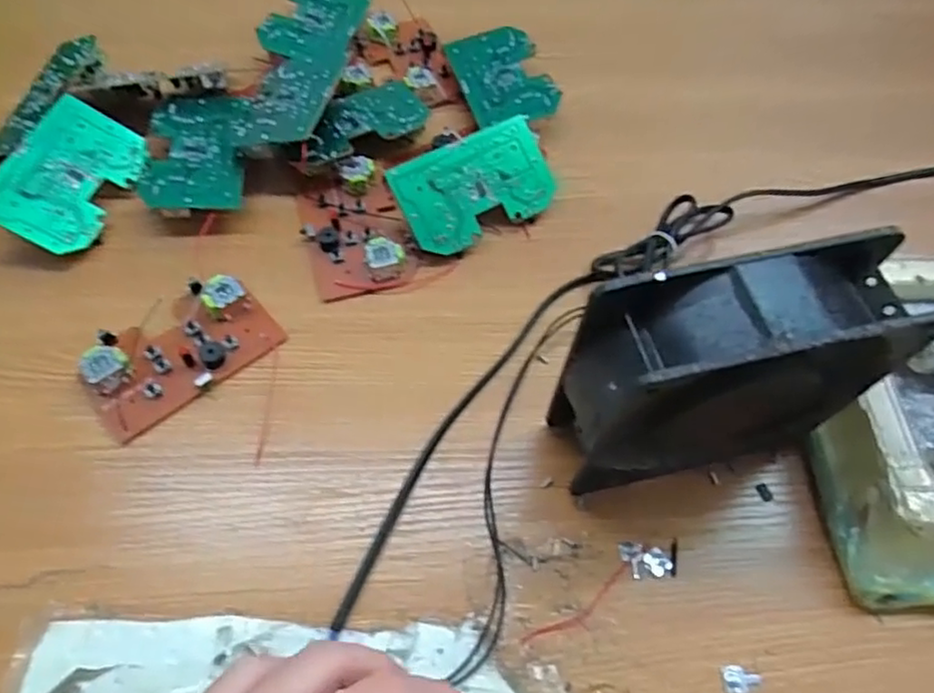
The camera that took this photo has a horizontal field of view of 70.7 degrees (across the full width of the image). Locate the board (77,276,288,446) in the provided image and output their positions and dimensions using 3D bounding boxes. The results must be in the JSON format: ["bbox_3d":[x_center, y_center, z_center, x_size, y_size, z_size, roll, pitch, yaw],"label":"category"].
[{"bbox_3d":[-0.144,0.000,0.326,0.090,0.018,0.053,-36,66,-20],"label":"board"}]

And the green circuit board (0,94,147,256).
[{"bbox_3d":[-0.222,-0.096,0.368,0.056,0.004,0.091,28,59,-18],"label":"green circuit board"}]

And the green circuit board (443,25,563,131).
[{"bbox_3d":[0.023,-0.177,0.428,0.055,0.004,0.084,-17,63,-2],"label":"green circuit board"}]

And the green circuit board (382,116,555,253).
[{"bbox_3d":[0.007,-0.091,0.373,0.092,0.004,0.055,-28,92,-17],"label":"green circuit board"}]

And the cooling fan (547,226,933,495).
[{"bbox_3d":[0.099,0.016,0.263,0.125,0.122,0.045,-10,60,-8],"label":"cooling fan"}]

